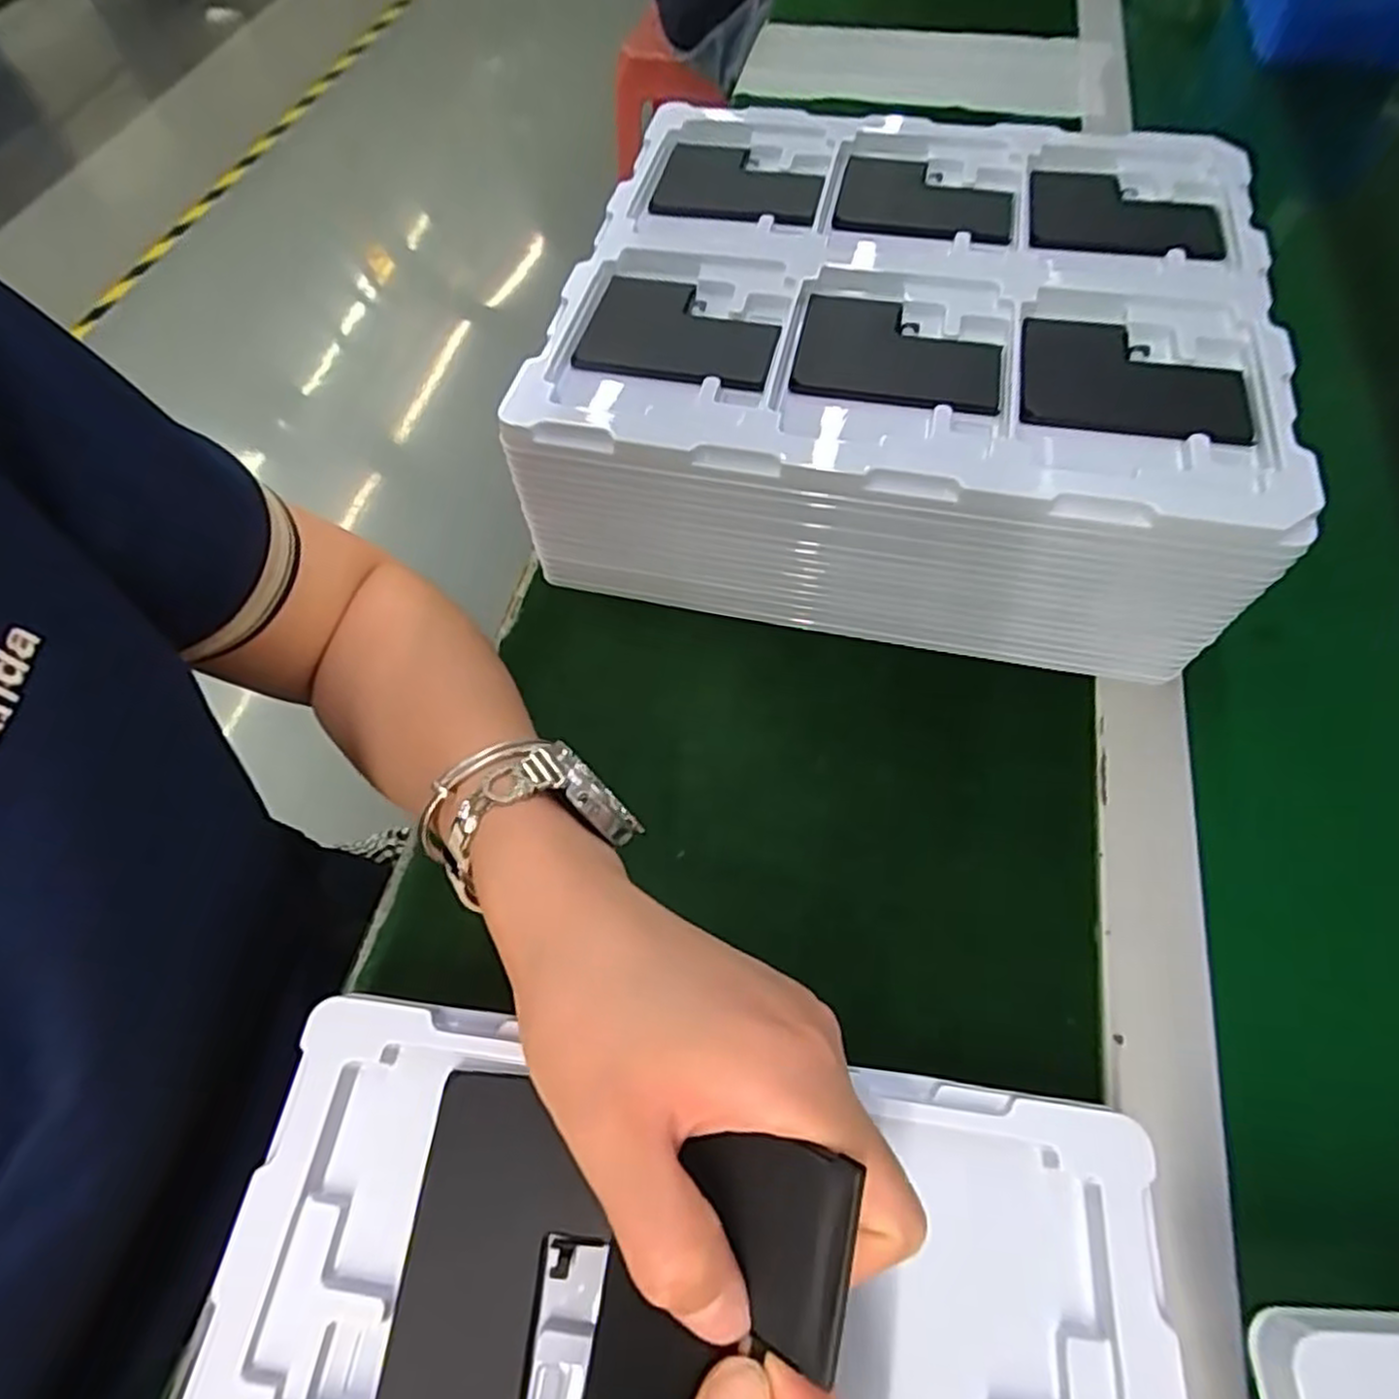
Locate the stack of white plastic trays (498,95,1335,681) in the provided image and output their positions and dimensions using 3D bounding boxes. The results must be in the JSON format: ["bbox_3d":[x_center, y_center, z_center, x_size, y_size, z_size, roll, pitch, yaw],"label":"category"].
[{"bbox_3d":[0.102,-0.178,0.391,0.309,0.106,0.274,11,62,9],"label":"stack of white plastic trays"}]

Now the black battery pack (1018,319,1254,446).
[{"bbox_3d":[0.186,-0.137,0.317,0.090,0.011,0.068,14,63,11],"label":"black battery pack"}]

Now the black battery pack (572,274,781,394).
[{"bbox_3d":[-0.009,-0.175,0.346,0.089,0.007,0.071,9,62,8],"label":"black battery pack"}]

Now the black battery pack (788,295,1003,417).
[{"bbox_3d":[0.089,-0.156,0.334,0.090,0.008,0.068,12,62,10],"label":"black battery pack"}]

